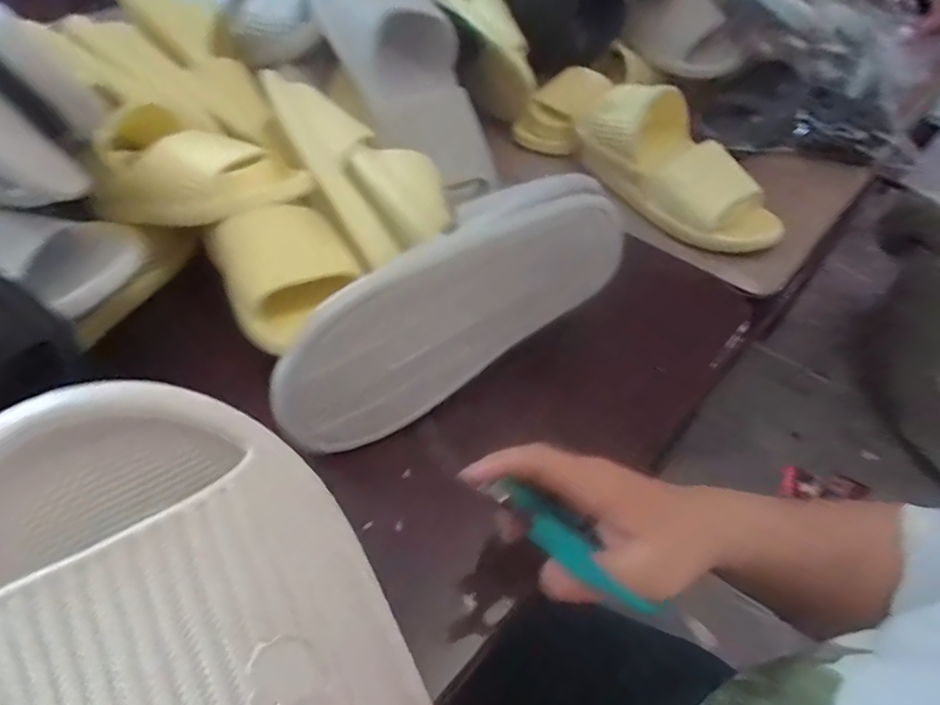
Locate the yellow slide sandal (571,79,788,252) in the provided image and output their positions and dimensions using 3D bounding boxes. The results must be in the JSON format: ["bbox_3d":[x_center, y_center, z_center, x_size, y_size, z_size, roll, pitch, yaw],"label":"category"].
[{"bbox_3d":[0.224,-0.208,0.578,0.094,0.094,0.270,-34,72,-27],"label":"yellow slide sandal"}]

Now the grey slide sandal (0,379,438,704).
[{"bbox_3d":[-0.058,0.122,0.164,0.105,0.056,0.265,-37,94,-29],"label":"grey slide sandal"}]

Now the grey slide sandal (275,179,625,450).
[{"bbox_3d":[-0.016,-0.046,0.403,0.294,0.116,0.088,-30,35,-14],"label":"grey slide sandal"}]

